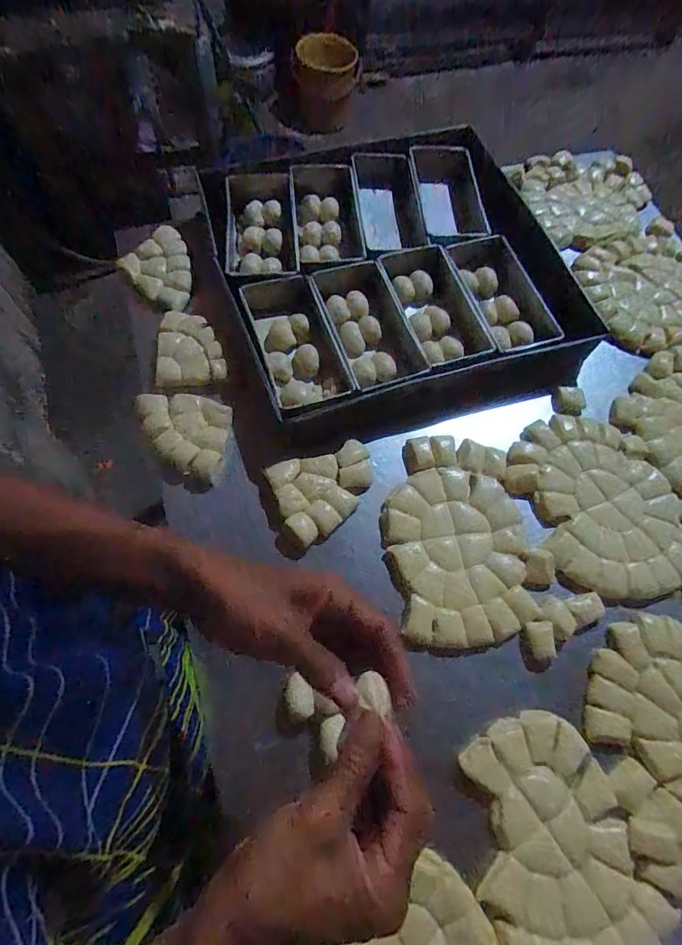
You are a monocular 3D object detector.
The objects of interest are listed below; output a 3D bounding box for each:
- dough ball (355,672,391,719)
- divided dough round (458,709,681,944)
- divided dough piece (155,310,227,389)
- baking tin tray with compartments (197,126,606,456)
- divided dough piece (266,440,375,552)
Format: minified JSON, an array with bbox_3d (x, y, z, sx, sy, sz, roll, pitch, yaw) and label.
[{"bbox_3d":[0.020,0.141,0.290,0.019,0.012,0.024,-12,69,-8],"label":"dough ball"},{"bbox_3d":[0.198,0.349,0.430,0.154,0.014,0.205,-15,69,-9],"label":"divided dough round"},{"bbox_3d":[-0.200,-0.167,0.609,0.088,0.018,0.103,-3,68,-4],"label":"divided dough piece"},{"bbox_3d":[0.083,-0.292,0.676,0.484,0.076,0.478,-15,69,-9],"label":"baking tin tray with compartments"},{"bbox_3d":[-0.015,0.023,0.540,0.122,0.014,0.100,-19,70,-10],"label":"divided dough piece"}]

